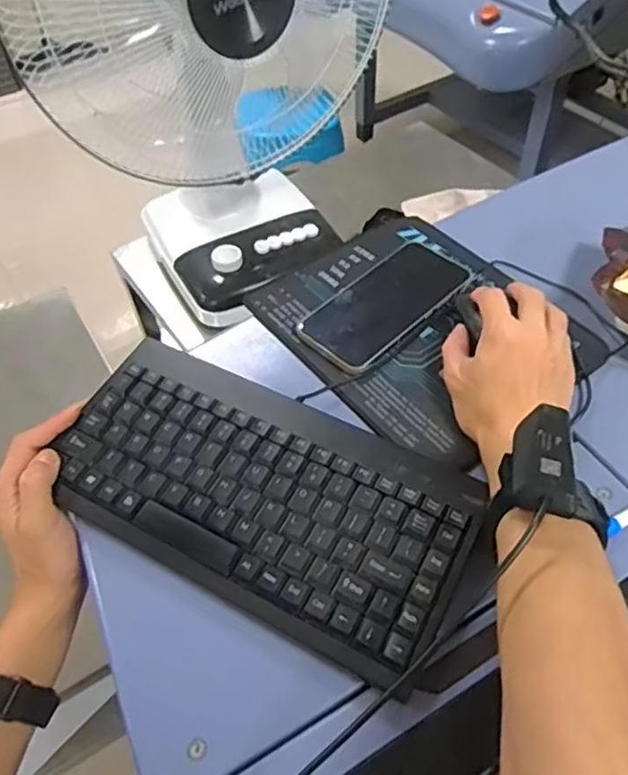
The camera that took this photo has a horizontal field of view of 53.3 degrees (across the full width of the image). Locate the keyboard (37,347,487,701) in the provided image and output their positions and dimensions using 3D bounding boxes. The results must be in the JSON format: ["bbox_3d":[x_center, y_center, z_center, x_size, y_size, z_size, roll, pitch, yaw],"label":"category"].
[{"bbox_3d":[-0.038,0.067,0.422,0.281,0.021,0.141,23,56,19],"label":"keyboard"}]

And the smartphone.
[{"bbox_3d":[0.066,-0.077,0.550,0.078,0.014,0.164,37,61,27],"label":"smartphone"}]

